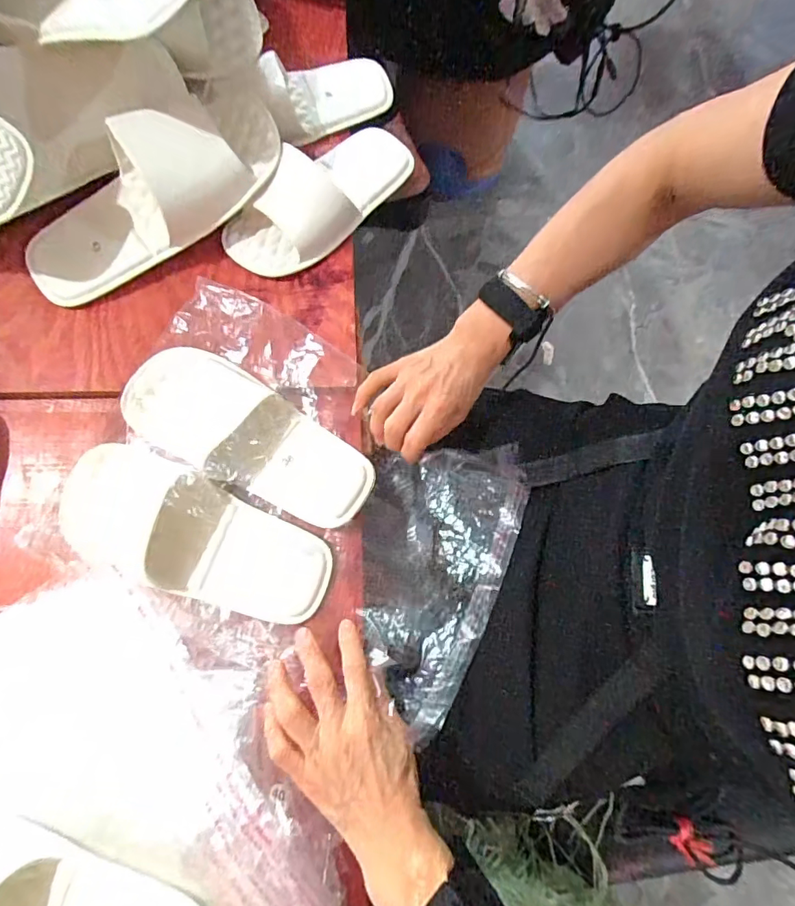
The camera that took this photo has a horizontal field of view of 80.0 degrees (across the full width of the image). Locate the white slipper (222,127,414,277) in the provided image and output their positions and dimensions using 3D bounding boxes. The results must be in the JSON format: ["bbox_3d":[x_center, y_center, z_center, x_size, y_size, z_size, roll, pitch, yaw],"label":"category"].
[{"bbox_3d":[-0.073,-0.267,0.487,0.085,0.065,0.223,41,76,6],"label":"white slipper"}]

